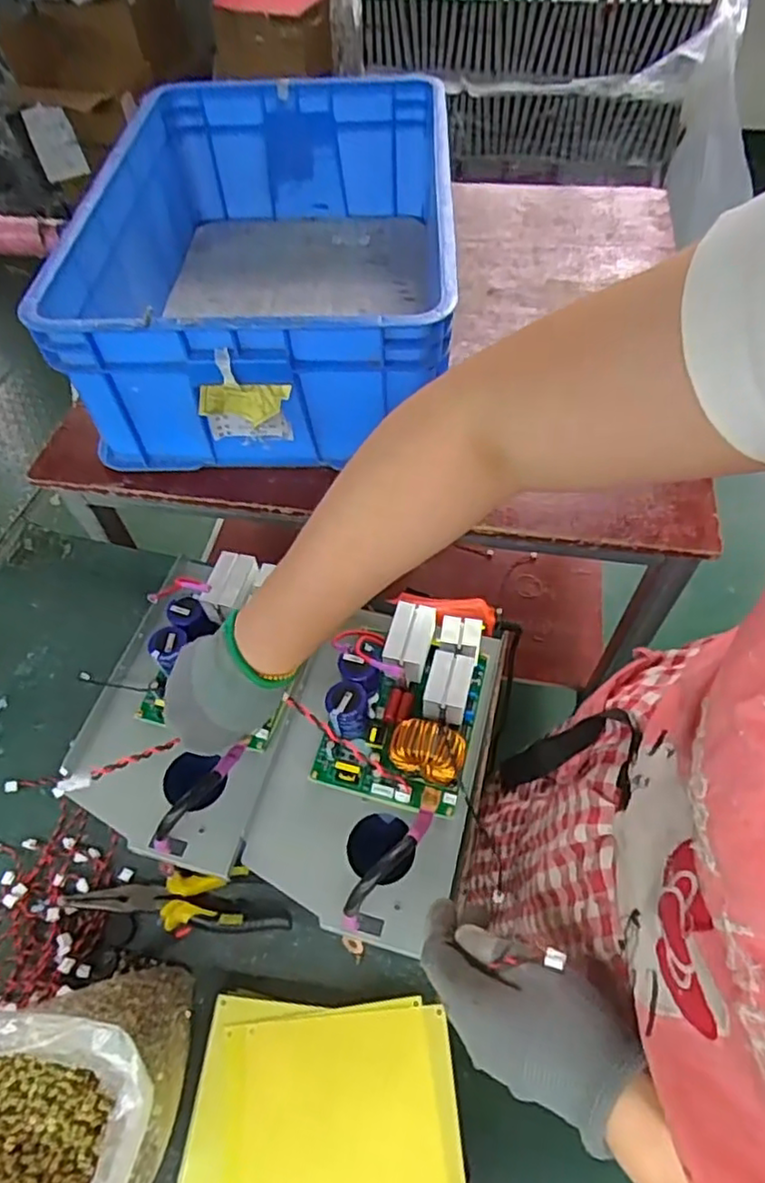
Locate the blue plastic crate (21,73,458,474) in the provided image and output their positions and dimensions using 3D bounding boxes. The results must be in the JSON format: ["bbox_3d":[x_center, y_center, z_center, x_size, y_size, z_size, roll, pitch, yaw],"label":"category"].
[{"bbox_3d":[-0.124,-0.438,0.848,0.412,0.222,0.595,2,56,4],"label":"blue plastic crate"}]

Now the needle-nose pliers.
[{"bbox_3d":[-0.179,0.273,0.566,0.194,0.022,0.050,-3,55,0],"label":"needle-nose pliers"}]

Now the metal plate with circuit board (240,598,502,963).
[{"bbox_3d":[-0.007,0.122,0.531,0.170,0.091,0.269,12,57,11],"label":"metal plate with circuit board"}]

